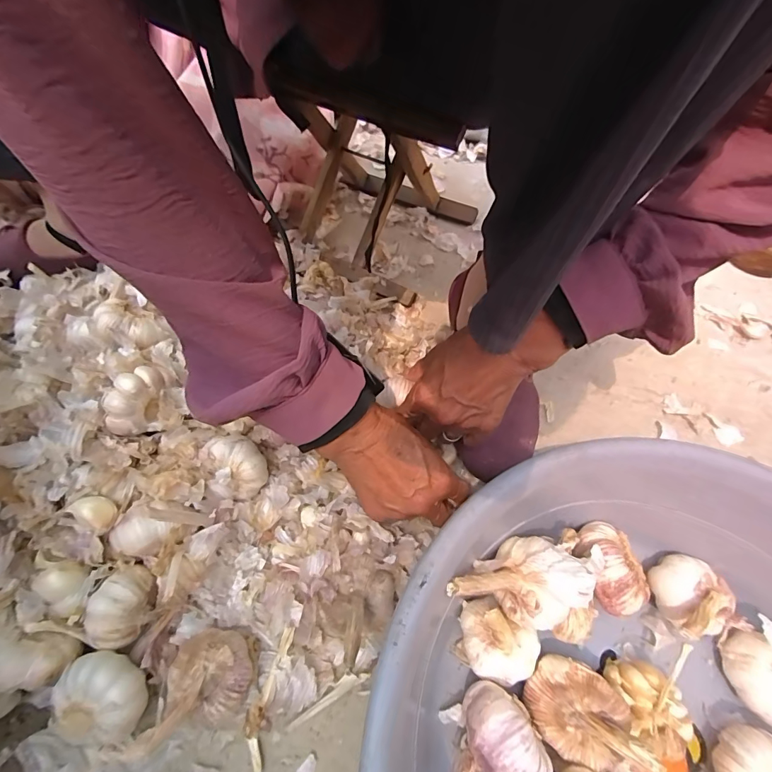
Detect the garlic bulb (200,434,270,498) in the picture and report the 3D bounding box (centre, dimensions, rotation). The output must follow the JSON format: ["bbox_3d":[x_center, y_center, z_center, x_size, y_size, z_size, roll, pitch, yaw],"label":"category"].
[{"bbox_3d":[-0.130,0.070,0.354,0.049,0.043,0.037,38,61,21],"label":"garlic bulb"}]

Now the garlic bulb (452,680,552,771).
[{"bbox_3d":[0.070,0.244,0.250,0.047,0.049,0.085,14,57,9],"label":"garlic bulb"}]

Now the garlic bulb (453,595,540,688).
[{"bbox_3d":[0.082,0.191,0.294,0.058,0.047,0.045,33,62,19],"label":"garlic bulb"}]

